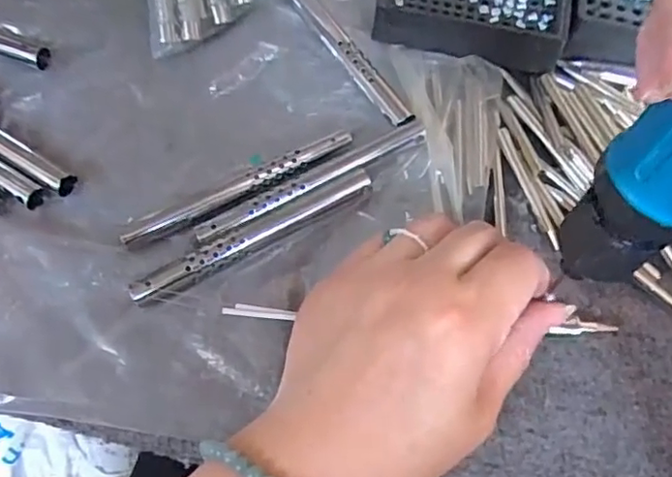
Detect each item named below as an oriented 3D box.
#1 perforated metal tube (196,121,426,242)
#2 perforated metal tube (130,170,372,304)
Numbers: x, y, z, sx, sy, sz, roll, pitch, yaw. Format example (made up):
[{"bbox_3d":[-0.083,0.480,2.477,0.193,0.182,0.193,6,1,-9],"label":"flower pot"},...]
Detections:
[{"bbox_3d":[-0.010,-0.024,0.260,0.107,0.009,0.010,-25,72,-10],"label":"perforated metal tube"},{"bbox_3d":[-0.034,-0.002,0.251,0.108,0.010,0.010,-29,72,-11],"label":"perforated metal tube"}]

